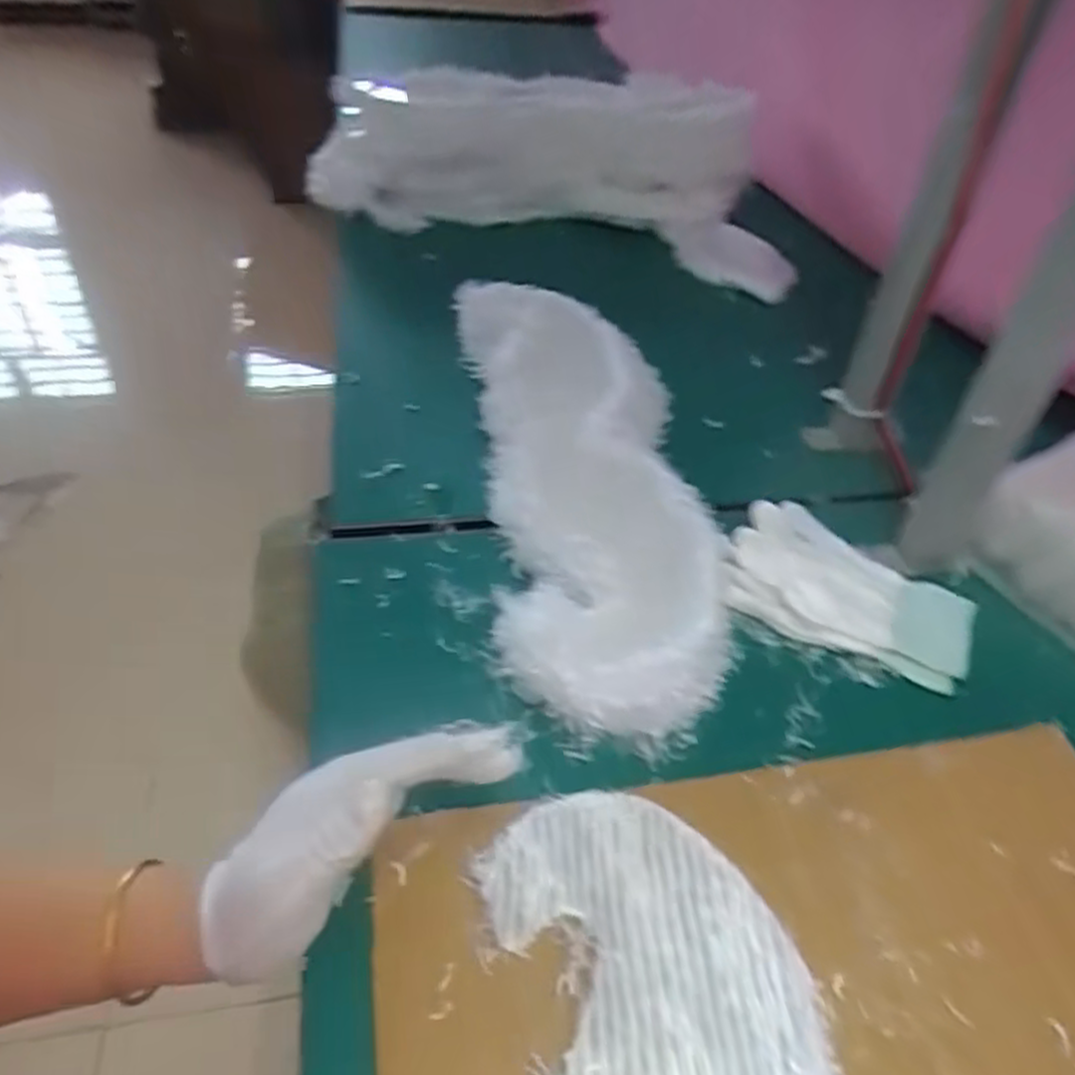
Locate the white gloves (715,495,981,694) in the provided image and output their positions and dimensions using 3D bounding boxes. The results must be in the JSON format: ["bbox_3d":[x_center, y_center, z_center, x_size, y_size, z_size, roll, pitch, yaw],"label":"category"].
[{"bbox_3d":[0.208,0.034,0.528,0.159,0.032,0.103,22,47,18],"label":"white gloves"}]

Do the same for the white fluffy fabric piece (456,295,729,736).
[{"bbox_3d":[0.035,-0.063,0.591,0.153,0.051,0.426,-3,44,-7],"label":"white fluffy fabric piece"}]

